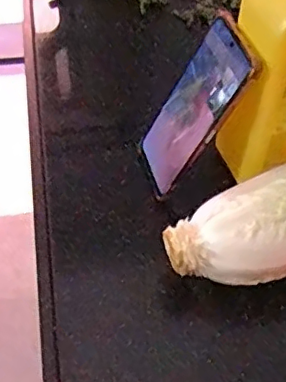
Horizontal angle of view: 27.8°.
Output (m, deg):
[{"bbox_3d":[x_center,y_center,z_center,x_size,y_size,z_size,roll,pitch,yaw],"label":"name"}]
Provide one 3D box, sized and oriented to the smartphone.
[{"bbox_3d":[0.042,-0.072,0.502,0.012,0.156,0.074,4,46,-35],"label":"smartphone"}]

